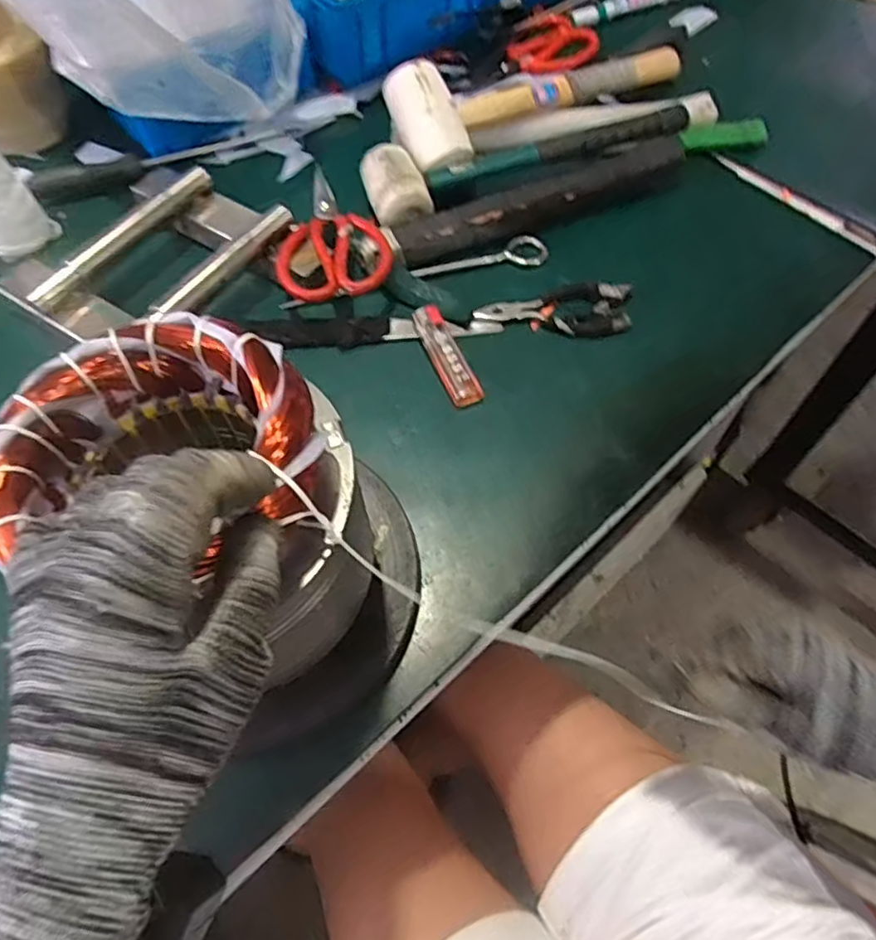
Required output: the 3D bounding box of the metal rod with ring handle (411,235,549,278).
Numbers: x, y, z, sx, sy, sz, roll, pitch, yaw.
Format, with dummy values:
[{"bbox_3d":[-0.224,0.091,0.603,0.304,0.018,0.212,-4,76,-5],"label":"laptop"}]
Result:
[{"bbox_3d":[0.034,-0.176,0.533,0.112,0.011,0.025,-11,62,-5],"label":"metal rod with ring handle"}]

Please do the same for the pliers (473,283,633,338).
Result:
[{"bbox_3d":[0.092,-0.121,0.495,0.117,0.012,0.043,-6,62,-2],"label":"pliers"}]

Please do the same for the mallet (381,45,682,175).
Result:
[{"bbox_3d":[0.095,-0.349,0.582,0.288,0.065,0.086,-28,65,-13],"label":"mallet"}]

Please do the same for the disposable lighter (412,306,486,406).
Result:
[{"bbox_3d":[0.007,-0.087,0.477,0.024,0.011,0.091,-21,63,-10],"label":"disposable lighter"}]

